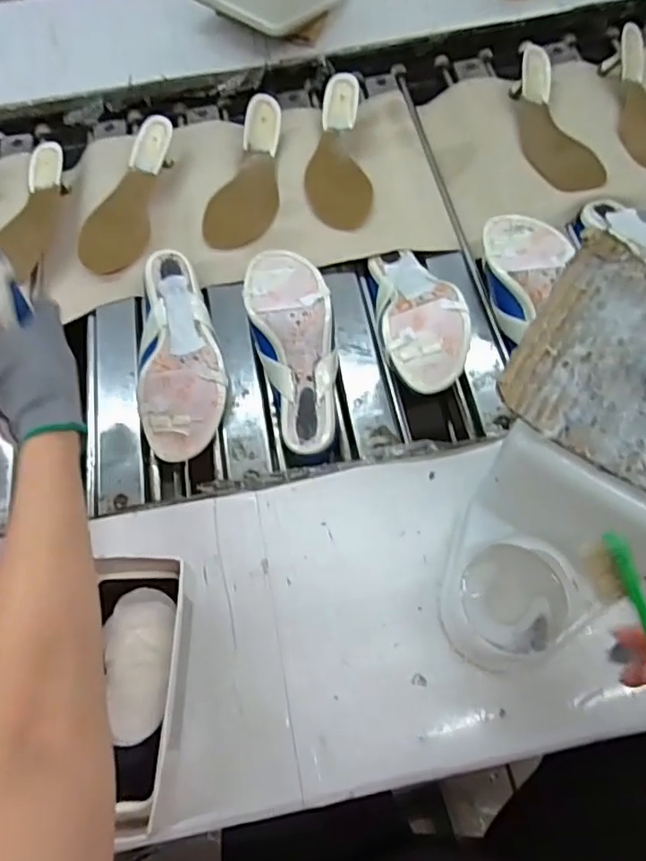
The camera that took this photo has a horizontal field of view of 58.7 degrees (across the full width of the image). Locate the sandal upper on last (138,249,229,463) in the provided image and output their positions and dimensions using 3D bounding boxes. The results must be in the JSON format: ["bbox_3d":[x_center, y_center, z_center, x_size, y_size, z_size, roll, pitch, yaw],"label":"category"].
[{"bbox_3d":[-0.152,-0.084,0.614,0.087,0.059,0.217,-9,64,-4],"label":"sandal upper on last"}]

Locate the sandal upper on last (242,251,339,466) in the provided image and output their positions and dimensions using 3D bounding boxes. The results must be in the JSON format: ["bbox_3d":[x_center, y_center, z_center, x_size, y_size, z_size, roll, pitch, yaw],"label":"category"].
[{"bbox_3d":[-0.028,-0.086,0.604,0.085,0.051,0.230,-11,81,-4],"label":"sandal upper on last"}]

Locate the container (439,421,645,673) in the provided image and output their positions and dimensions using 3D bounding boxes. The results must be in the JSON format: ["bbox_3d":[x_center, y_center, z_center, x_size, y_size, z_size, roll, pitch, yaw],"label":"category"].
[{"bbox_3d":[0.146,0.102,0.412,0.128,0.169,0.116,36,70,17],"label":"container"}]

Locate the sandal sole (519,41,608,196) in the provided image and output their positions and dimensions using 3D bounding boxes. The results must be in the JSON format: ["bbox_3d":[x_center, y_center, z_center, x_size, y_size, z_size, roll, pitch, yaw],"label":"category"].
[{"bbox_3d":[0.303,-0.415,0.763,0.090,0.042,0.230,-12,64,-5],"label":"sandal sole"}]

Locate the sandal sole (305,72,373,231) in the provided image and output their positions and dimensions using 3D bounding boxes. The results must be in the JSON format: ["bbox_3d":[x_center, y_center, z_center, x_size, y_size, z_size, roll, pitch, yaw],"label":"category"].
[{"bbox_3d":[0.018,-0.367,0.750,0.080,0.042,0.236,-3,64,-1],"label":"sandal sole"}]

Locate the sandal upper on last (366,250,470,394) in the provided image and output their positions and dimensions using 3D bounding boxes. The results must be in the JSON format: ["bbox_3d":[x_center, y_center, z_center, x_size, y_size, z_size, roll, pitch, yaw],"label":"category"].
[{"bbox_3d":[0.095,-0.128,0.612,0.088,0.054,0.212,-10,50,-4],"label":"sandal upper on last"}]

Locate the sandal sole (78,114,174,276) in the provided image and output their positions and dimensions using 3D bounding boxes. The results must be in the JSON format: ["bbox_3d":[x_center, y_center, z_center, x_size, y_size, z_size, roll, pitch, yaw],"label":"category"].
[{"bbox_3d":[-0.253,-0.300,0.729,0.083,0.050,0.222,9,65,5],"label":"sandal sole"}]

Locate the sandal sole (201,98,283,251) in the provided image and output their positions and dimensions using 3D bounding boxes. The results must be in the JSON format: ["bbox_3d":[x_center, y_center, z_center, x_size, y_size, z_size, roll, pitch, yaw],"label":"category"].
[{"bbox_3d":[-0.103,-0.335,0.741,0.091,0.043,0.220,1,64,1],"label":"sandal sole"}]

